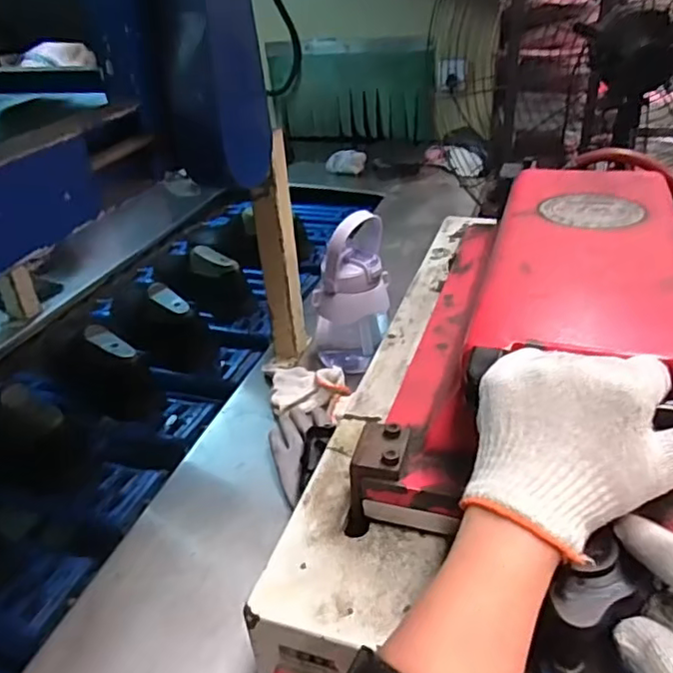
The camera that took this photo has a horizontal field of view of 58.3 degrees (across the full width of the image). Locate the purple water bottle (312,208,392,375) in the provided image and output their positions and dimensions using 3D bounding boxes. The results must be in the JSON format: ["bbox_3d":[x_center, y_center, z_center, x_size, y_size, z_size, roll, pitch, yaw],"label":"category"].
[{"bbox_3d":[0.022,-0.056,0.861,0.107,0.236,0.091,0,33,8],"label":"purple water bottle"}]

